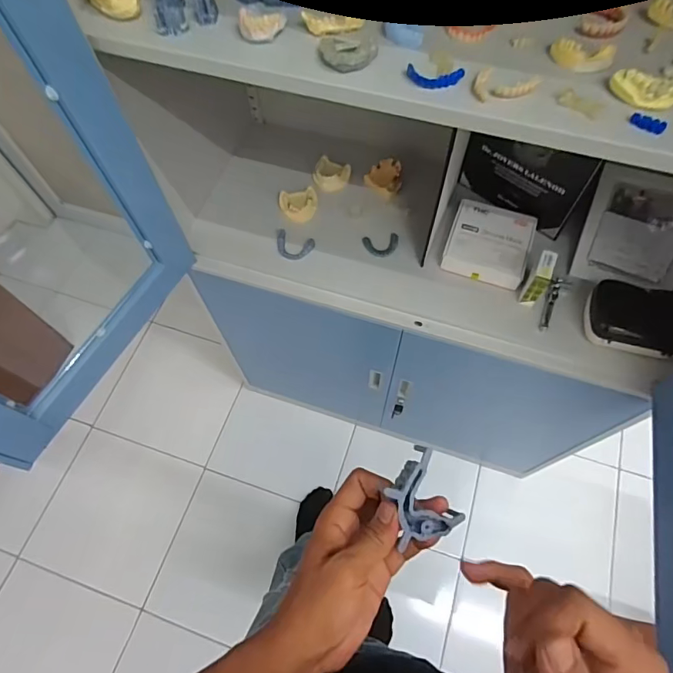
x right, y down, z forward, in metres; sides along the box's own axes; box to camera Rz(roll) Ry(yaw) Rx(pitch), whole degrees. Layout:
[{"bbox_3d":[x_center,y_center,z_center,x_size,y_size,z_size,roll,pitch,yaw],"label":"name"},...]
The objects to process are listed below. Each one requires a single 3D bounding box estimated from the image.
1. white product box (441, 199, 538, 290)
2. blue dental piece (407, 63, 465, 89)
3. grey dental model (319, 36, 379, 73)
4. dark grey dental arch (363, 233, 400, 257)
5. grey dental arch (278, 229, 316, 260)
[{"bbox_3d":[0.276,-0.169,0.847,0.144,0.033,0.145,18,66,10],"label":"white product box"},{"bbox_3d":[0.099,-0.262,0.472,0.056,0.014,0.019,11,65,6],"label":"blue dental piece"},{"bbox_3d":[0.013,-0.298,0.485,0.057,0.014,0.051,-15,65,-6],"label":"grey dental model"},{"bbox_3d":[0.085,-0.169,0.871,0.065,0.014,0.040,-8,64,-3],"label":"dark grey dental arch"},{"bbox_3d":[-0.081,-0.169,0.875,0.074,0.020,0.047,21,66,11],"label":"grey dental arch"}]

